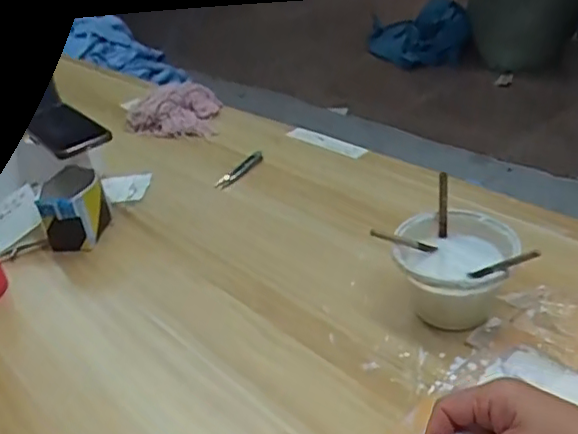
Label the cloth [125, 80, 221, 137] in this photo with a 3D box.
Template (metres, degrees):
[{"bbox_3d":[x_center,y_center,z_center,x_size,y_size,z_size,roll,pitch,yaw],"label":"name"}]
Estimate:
[{"bbox_3d":[-0.201,-0.183,1.021,0.157,0.049,0.121,-1,34,9],"label":"cloth"}]

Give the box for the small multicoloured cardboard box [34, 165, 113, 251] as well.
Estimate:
[{"bbox_3d":[-0.264,-0.006,0.742,0.062,0.073,0.077,-1,34,9],"label":"small multicoloured cardboard box"}]

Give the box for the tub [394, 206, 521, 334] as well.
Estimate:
[{"bbox_3d":[0.157,0.052,0.569,0.105,0.082,0.103,-5,34,3],"label":"tub"}]

